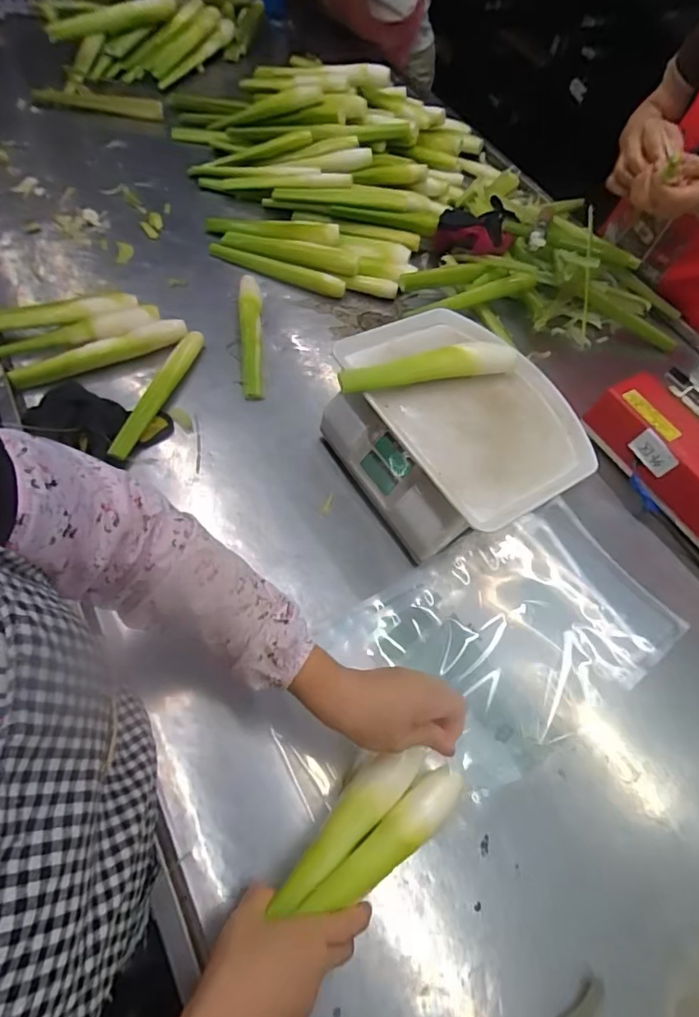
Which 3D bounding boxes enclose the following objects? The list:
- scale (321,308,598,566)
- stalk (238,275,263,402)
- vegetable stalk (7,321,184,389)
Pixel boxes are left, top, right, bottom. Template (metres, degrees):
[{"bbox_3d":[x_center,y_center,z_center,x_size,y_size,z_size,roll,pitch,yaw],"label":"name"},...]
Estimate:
[{"bbox_3d":[0.127,-0.094,0.642,0.243,0.114,0.289,-27,68,-22],"label":"scale"},{"bbox_3d":[-0.146,-0.259,0.752,0.035,0.026,0.226,-3,61,-11],"label":"stalk"},{"bbox_3d":[-0.338,-0.212,0.692,0.232,0.024,0.029,-23,67,-21],"label":"vegetable stalk"}]

